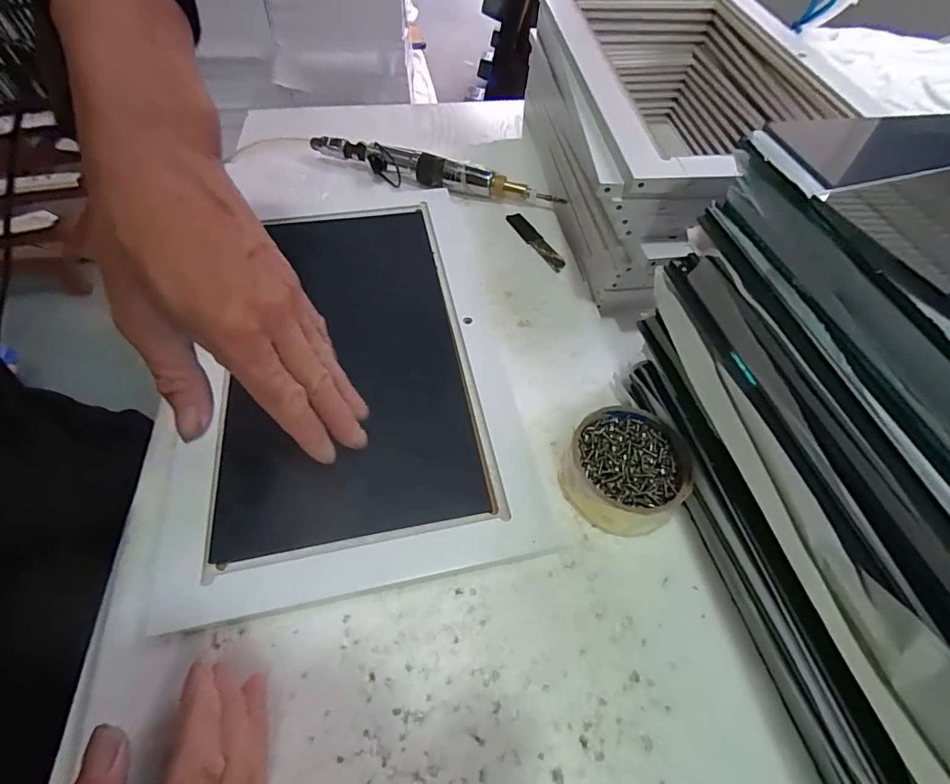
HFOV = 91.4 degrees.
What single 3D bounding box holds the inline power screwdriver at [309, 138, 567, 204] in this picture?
[{"bbox_3d":[-0.053,-0.262,0.557,0.309,0.037,0.029,13,55,8],"label":"inline power screwdriver"}]

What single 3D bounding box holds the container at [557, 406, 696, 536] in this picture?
[{"bbox_3d":[0.108,0.057,0.334,0.081,0.038,0.085,1,55,-1],"label":"container"}]

